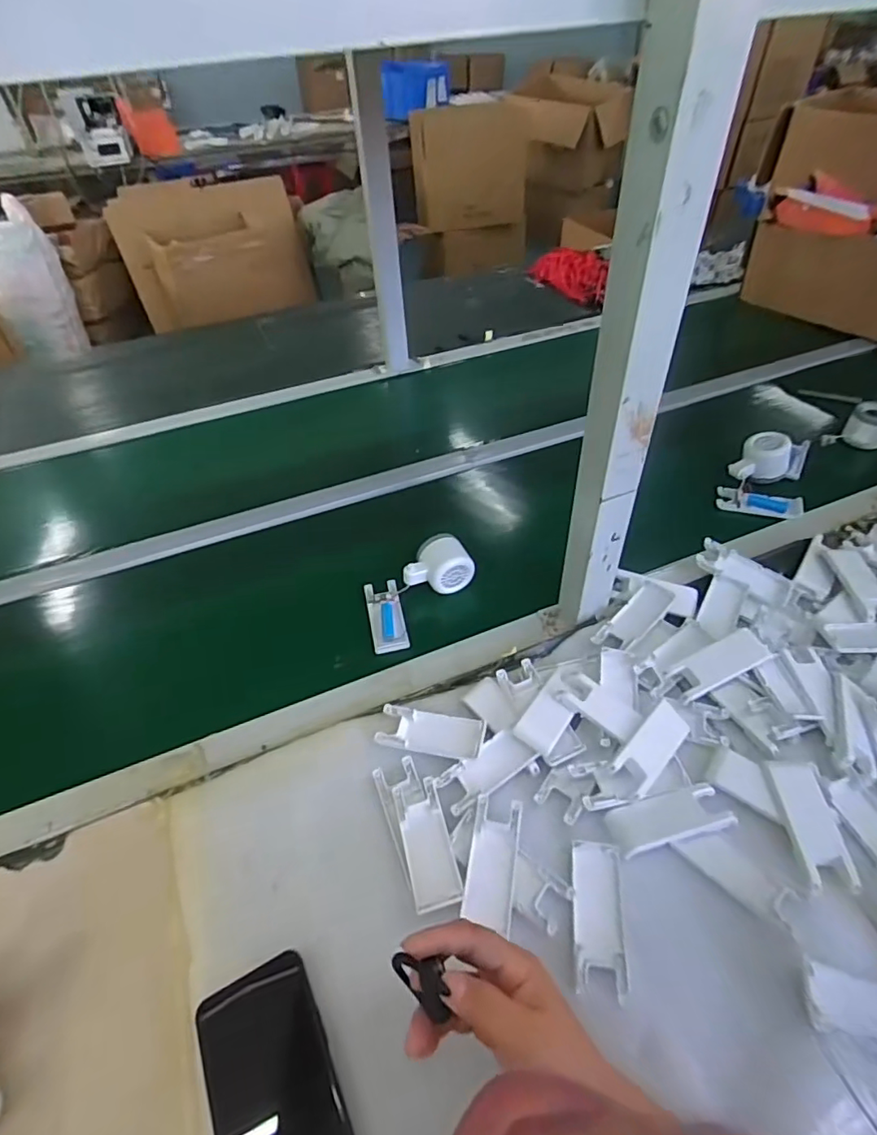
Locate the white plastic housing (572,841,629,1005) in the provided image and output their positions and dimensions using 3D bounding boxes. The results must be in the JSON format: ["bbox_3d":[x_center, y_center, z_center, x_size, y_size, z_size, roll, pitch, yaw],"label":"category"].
[{"bbox_3d":[0.124,0.267,0.416,0.038,0.010,0.099,4,47,8],"label":"white plastic housing"}]

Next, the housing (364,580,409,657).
[{"bbox_3d":[-0.063,0.055,0.645,0.040,0.010,0.103,-11,46,-6],"label":"housing"}]

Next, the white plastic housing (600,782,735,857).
[{"bbox_3d":[0.197,0.214,0.458,0.099,0.015,0.037,-12,46,-7],"label":"white plastic housing"}]

